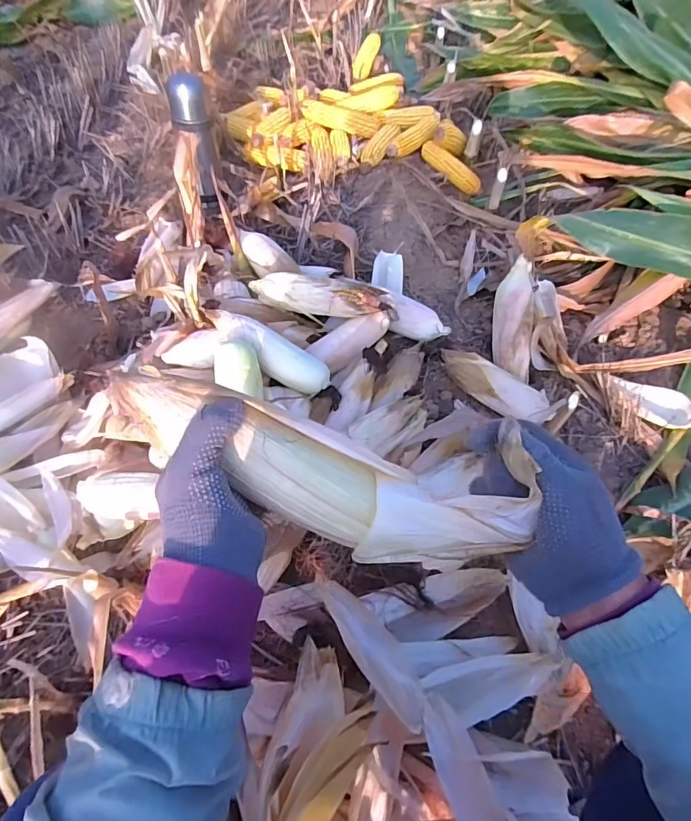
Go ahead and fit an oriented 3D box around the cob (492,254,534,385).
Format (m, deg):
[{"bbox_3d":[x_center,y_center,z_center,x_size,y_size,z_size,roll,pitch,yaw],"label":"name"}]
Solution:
[{"bbox_3d":[0.322,-0.175,0.876,0.066,0.050,0.231,1,93,-2],"label":"cob"}]

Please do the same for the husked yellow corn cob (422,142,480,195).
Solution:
[{"bbox_3d":[0.289,-0.666,1.251,0.199,0.047,0.042,42,65,4],"label":"husked yellow corn cob"}]

